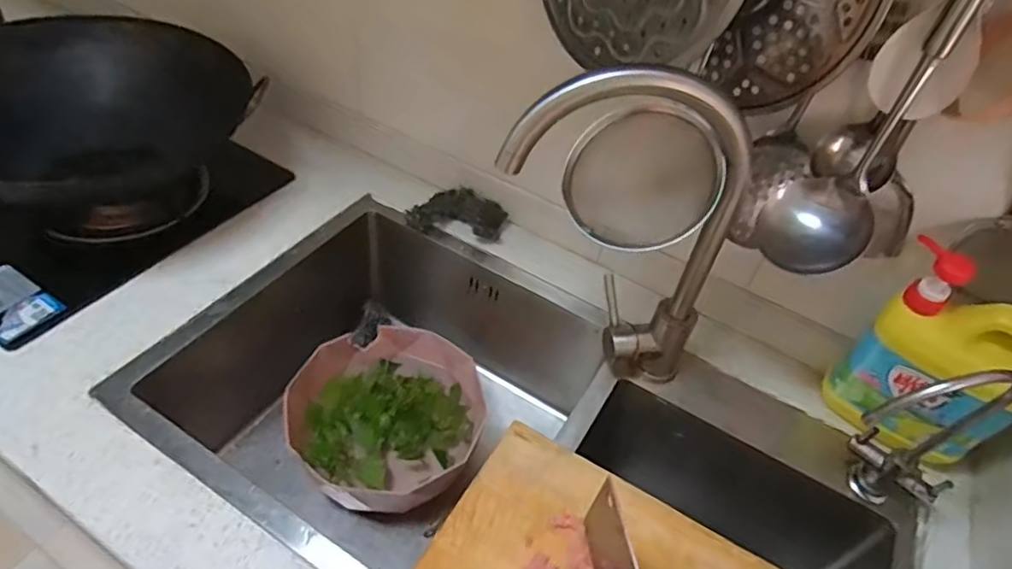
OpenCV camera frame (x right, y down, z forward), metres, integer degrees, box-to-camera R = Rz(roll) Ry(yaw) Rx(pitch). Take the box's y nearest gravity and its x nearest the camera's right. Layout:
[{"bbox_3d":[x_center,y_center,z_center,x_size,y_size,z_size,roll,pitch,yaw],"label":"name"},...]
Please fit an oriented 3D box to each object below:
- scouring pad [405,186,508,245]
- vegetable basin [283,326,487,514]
[{"bbox_3d":[-0.067,-0.101,0.847,0.131,0.020,0.071,9,75,9],"label":"scouring pad"},{"bbox_3d":[-0.161,0.171,0.802,0.245,0.071,0.239,3,46,-3],"label":"vegetable basin"}]

